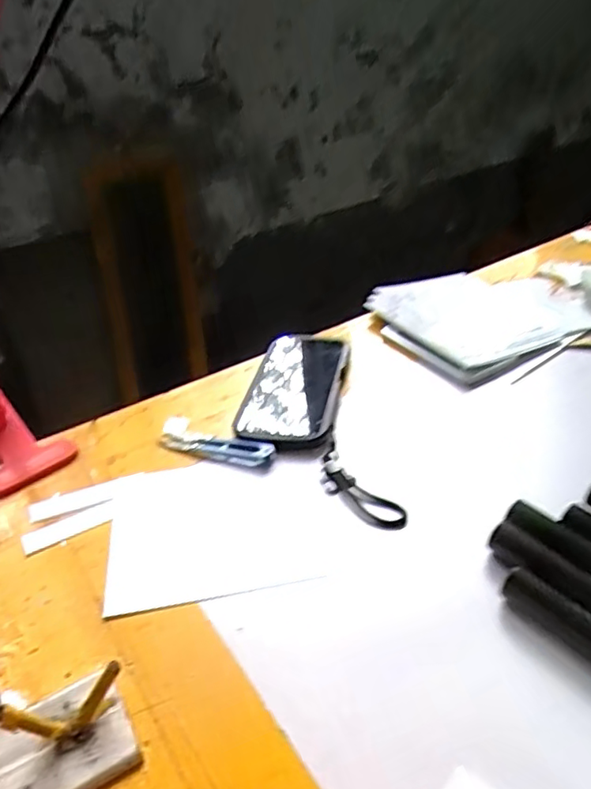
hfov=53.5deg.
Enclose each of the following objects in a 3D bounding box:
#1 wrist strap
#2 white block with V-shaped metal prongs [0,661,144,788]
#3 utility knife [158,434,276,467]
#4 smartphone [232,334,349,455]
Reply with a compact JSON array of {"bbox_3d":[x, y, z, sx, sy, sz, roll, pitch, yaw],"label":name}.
[{"bbox_3d":[0.045,0.074,0.435,0.030,0.014,0.084,-25,40,-27],"label":"wrist strap"},{"bbox_3d":[-0.123,0.164,0.277,0.081,0.042,0.057,-22,39,-24],"label":"white block with V-shaped metal prongs"},{"bbox_3d":[-0.067,0.043,0.483,0.102,0.012,0.018,8,37,17],"label":"utility knife"},{"bbox_3d":[0.001,-0.009,0.548,0.085,0.014,0.183,3,36,10],"label":"smartphone"}]

